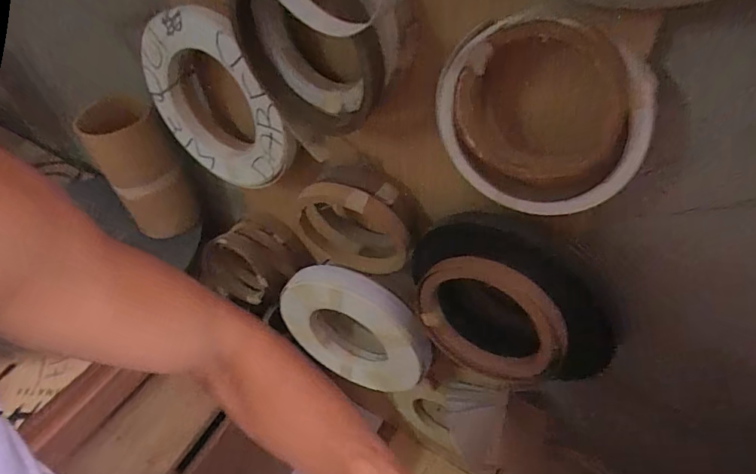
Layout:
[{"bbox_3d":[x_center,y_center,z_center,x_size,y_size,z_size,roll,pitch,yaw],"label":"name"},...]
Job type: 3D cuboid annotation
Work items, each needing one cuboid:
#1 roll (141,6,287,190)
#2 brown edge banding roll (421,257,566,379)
[{"bbox_3d":[-0.241,-0.187,0.637,0.255,0.253,0.026,12,41,32],"label":"roll"},{"bbox_3d":[0.130,0.101,0.528,0.178,0.175,0.037,22,53,25],"label":"brown edge banding roll"}]

